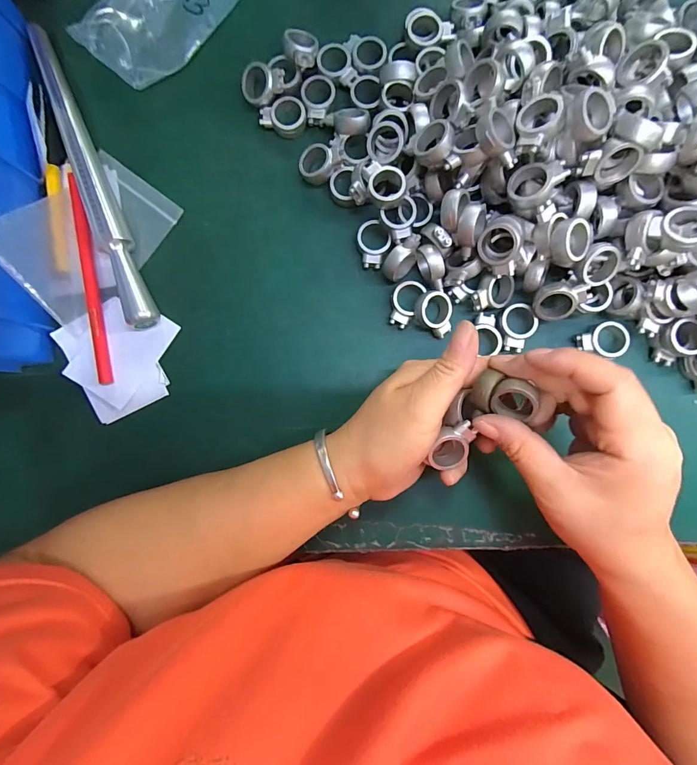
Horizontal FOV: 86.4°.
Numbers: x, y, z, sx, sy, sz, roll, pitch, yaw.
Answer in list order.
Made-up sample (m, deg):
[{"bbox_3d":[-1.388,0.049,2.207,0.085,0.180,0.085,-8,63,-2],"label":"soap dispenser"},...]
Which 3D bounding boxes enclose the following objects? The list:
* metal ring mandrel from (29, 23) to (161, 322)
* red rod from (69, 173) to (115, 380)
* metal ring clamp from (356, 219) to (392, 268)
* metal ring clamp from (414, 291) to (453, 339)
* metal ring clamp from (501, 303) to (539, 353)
[{"bbox_3d":[-0.185,-0.147,0.270,0.018,0.021,0.227,-21,87,0],"label":"metal ring mandrel"},{"bbox_3d":[-0.188,-0.075,0.271,0.010,0.006,0.154,-9,87,1],"label":"red rod"},{"bbox_3d":[0.019,-0.101,0.271,0.024,0.009,0.033,-4,87,1],"label":"metal ring clamp"},{"bbox_3d":[0.061,-0.047,0.262,0.026,0.013,0.031,-13,87,1],"label":"metal ring clamp"},{"bbox_3d":[0.121,-0.039,0.263,0.024,0.008,0.034,10,88,2],"label":"metal ring clamp"}]

